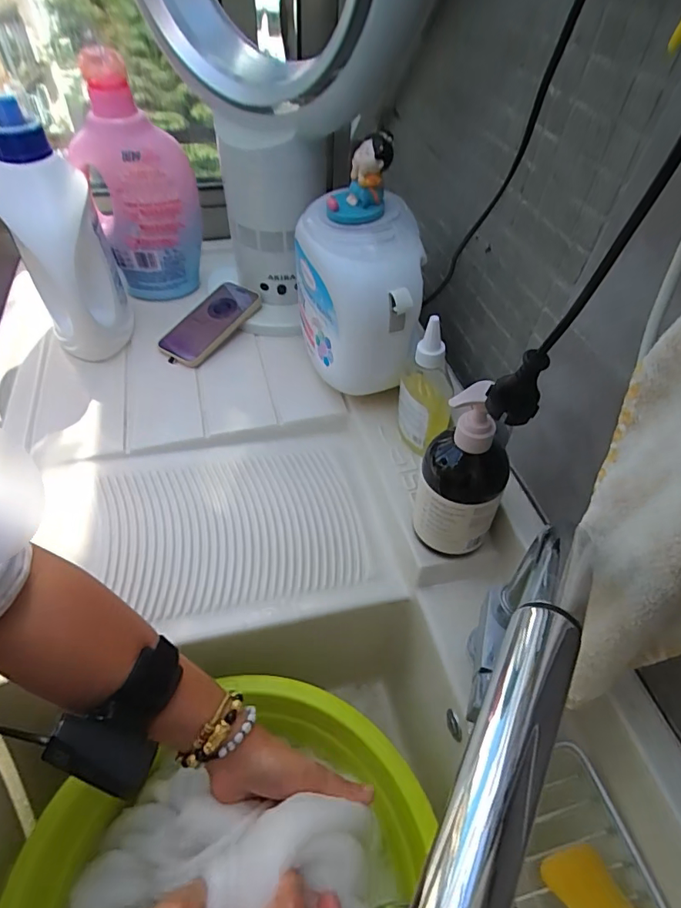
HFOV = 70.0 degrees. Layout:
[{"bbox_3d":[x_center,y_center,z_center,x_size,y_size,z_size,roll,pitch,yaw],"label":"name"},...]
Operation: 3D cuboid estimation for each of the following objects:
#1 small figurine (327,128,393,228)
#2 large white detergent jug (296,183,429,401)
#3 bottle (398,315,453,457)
[{"bbox_3d":[0.018,-0.281,0.497,0.066,0.068,0.053,2,50,-1],"label":"small figurine"},{"bbox_3d":[0.013,-0.184,0.574,0.145,0.197,0.133,2,50,-1],"label":"large white detergent jug"},{"bbox_3d":[0.094,-0.070,0.538,0.064,0.149,0.049,11,50,7],"label":"bottle"}]

